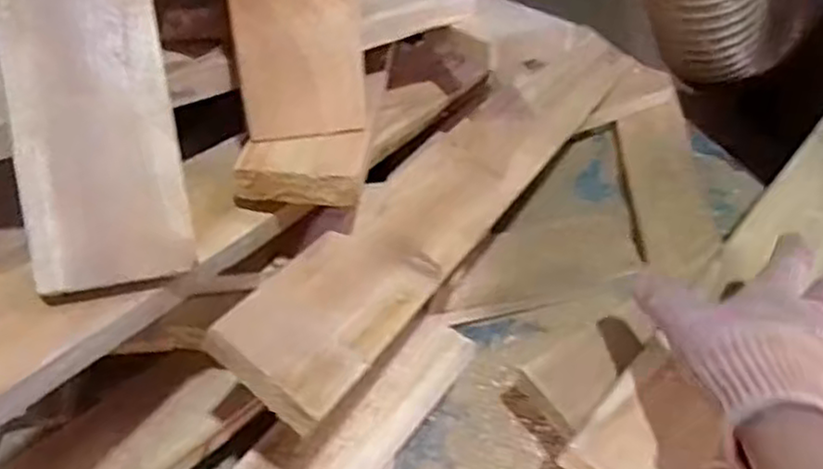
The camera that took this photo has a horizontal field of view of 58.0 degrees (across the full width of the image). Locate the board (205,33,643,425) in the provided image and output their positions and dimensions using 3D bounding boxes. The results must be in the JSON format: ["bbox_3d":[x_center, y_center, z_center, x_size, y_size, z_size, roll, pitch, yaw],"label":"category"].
[{"bbox_3d":[0.061,-0.062,0.553,0.072,0.016,0.560,41,41,4],"label":"board"}]

